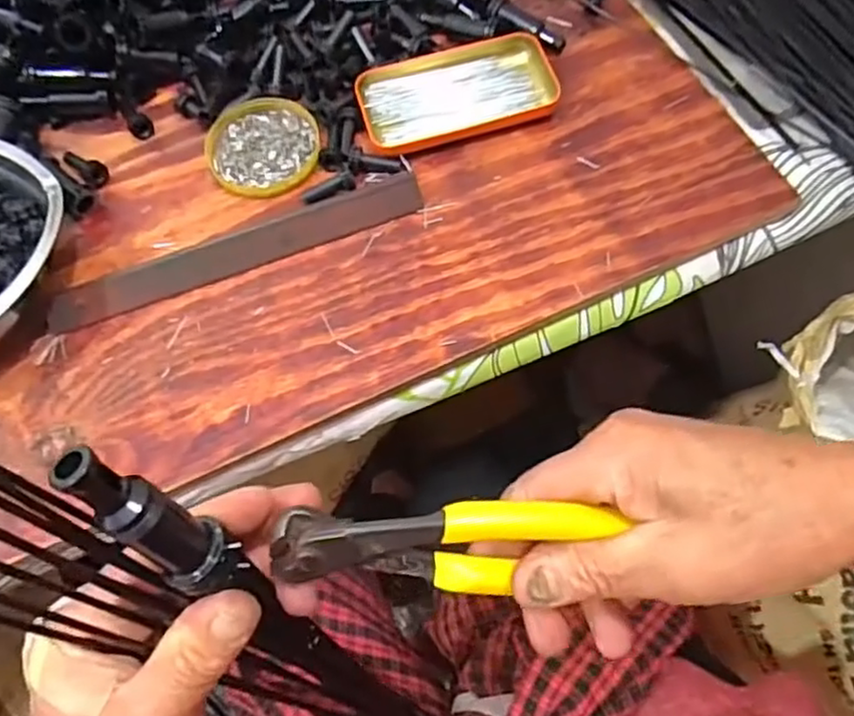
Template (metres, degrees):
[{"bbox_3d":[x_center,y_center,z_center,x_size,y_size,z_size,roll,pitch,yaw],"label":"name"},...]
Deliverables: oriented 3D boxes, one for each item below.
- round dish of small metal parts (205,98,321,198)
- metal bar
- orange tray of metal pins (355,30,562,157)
[{"bbox_3d":[-0.123,-0.160,0.515,0.082,0.011,0.086,-1,66,3],"label":"round dish of small metal parts"},{"bbox_3d":[-0.131,-0.078,0.474,0.259,0.015,0.029,-20,66,-6],"label":"metal bar"},{"bbox_3d":[0.021,-0.201,0.520,0.141,0.024,0.073,-17,66,-4],"label":"orange tray of metal pins"}]

